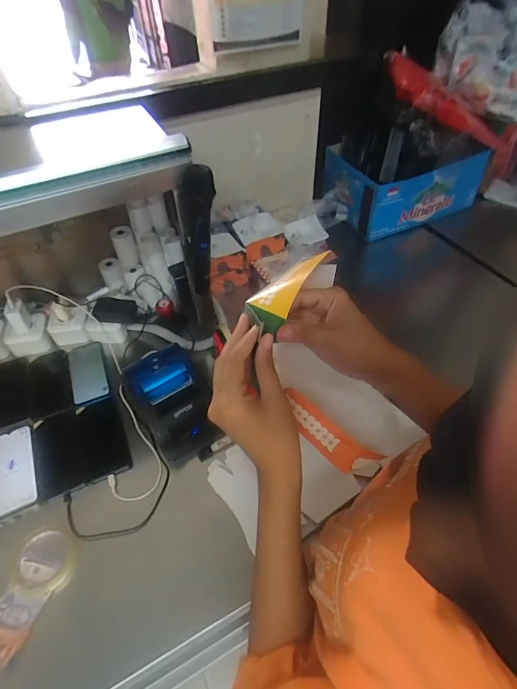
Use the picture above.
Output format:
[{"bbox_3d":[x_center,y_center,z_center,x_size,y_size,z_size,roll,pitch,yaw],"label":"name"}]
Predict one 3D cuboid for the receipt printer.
[{"bbox_3d":[-0.160,0.103,0.720,0.127,0.101,0.175,-23,52,-18],"label":"receipt printer"}]

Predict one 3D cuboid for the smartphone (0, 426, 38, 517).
[{"bbox_3d":[-0.432,0.219,0.680,0.073,0.013,0.153,-19,51,-15],"label":"smartphone"}]

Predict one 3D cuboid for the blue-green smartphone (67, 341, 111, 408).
[{"bbox_3d":[-0.358,0.060,0.820,0.070,0.010,0.154,-18,50,-14],"label":"blue-green smartphone"}]

